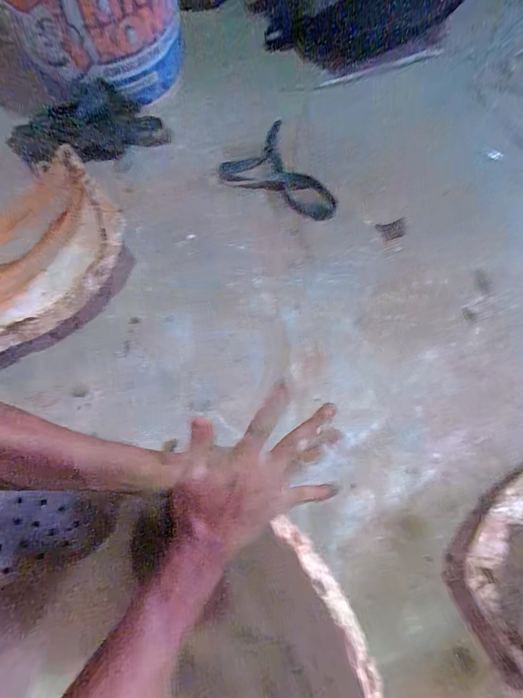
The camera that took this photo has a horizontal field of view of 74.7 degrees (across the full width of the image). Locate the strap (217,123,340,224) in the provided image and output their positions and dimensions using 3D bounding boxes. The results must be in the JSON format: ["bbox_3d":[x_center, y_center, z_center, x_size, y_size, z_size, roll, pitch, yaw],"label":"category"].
[{"bbox_3d":[0.021,-0.293,0.602,0.141,0.028,0.213,-28,77,-7],"label":"strap"}]

